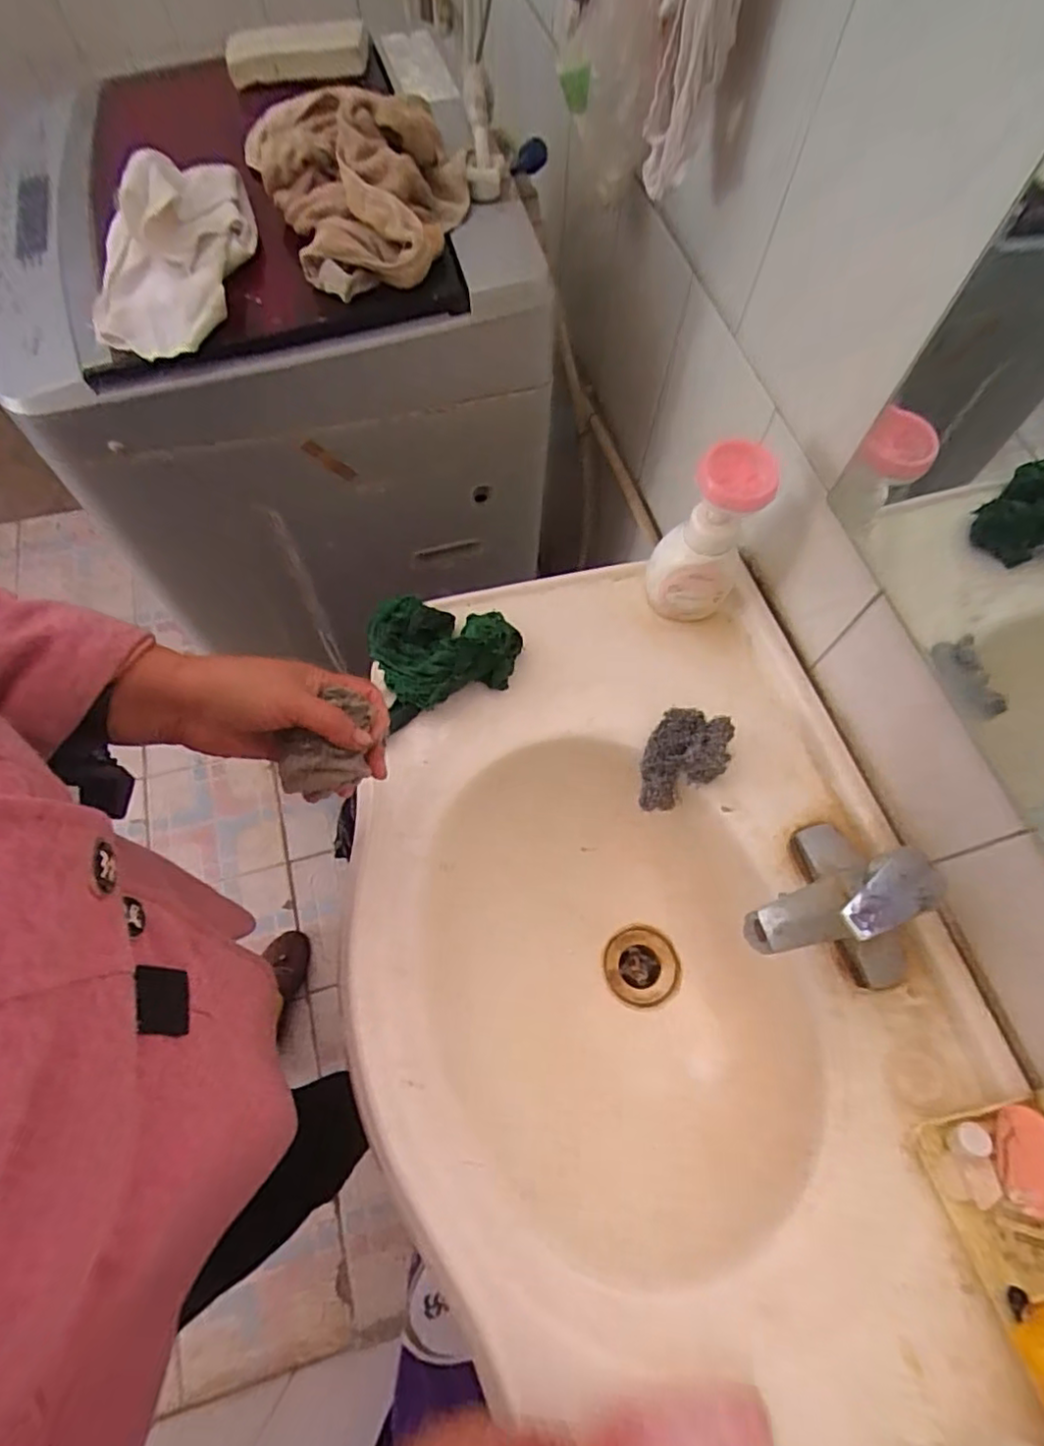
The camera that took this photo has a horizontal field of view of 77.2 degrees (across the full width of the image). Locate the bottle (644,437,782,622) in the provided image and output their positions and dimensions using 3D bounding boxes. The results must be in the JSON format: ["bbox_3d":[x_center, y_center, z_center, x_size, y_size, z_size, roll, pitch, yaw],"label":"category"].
[{"bbox_3d":[0.166,-0.167,0.604,0.077,0.176,0.061,0,66,-2],"label":"bottle"}]

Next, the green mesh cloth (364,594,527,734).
[{"bbox_3d":[-0.075,-0.080,0.618,0.137,0.056,0.120,-24,69,-12],"label":"green mesh cloth"}]

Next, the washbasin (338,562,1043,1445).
[{"bbox_3d":[0.107,0.215,0.582,0.465,0.163,0.756,-17,68,-10],"label":"washbasin"}]

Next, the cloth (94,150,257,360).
[{"bbox_3d":[-0.320,-0.437,0.591,0.148,0.069,0.226,-12,67,-8],"label":"cloth"}]

